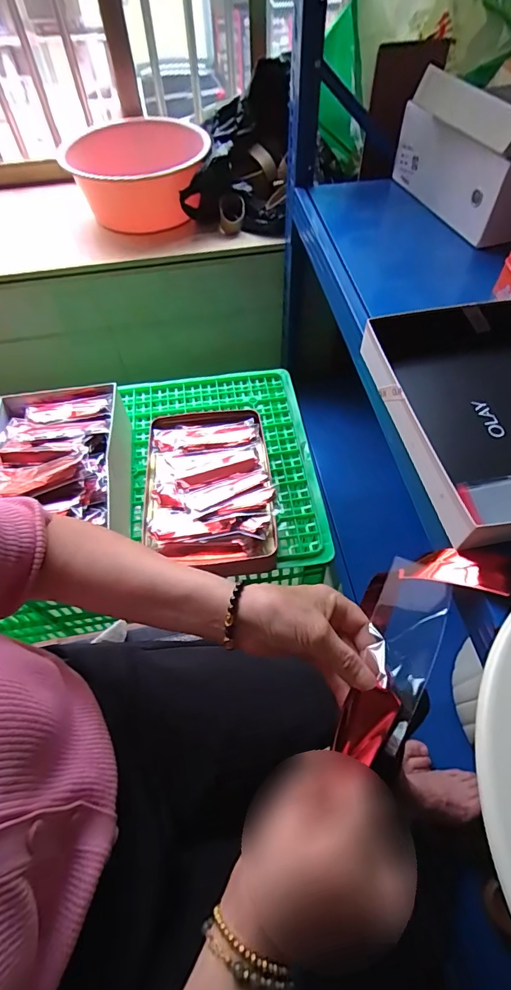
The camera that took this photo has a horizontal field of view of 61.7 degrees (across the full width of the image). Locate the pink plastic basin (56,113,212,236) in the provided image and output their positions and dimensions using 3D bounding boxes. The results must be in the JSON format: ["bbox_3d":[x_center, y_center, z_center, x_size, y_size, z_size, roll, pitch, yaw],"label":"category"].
[{"bbox_3d":[-0.298,-0.844,1.130,0.349,0.175,0.395,-11,58,-5],"label":"pink plastic basin"}]

